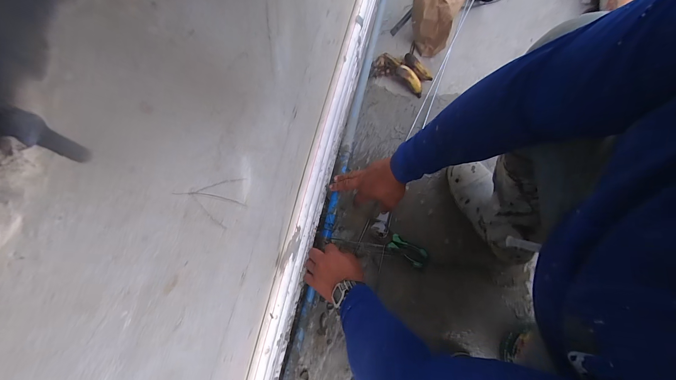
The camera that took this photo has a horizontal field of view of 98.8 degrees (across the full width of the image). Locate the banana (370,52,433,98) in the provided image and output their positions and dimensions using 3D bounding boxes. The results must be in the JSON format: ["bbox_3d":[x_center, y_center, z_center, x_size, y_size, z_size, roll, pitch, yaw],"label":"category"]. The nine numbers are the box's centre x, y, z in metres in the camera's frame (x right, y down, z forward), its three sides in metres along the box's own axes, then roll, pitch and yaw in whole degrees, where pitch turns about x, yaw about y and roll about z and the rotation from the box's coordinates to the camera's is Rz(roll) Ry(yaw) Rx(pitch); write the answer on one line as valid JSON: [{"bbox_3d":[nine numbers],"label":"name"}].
[{"bbox_3d":[0.185,-0.350,0.839,0.173,0.040,0.098,27,80,5],"label":"banana"}]

